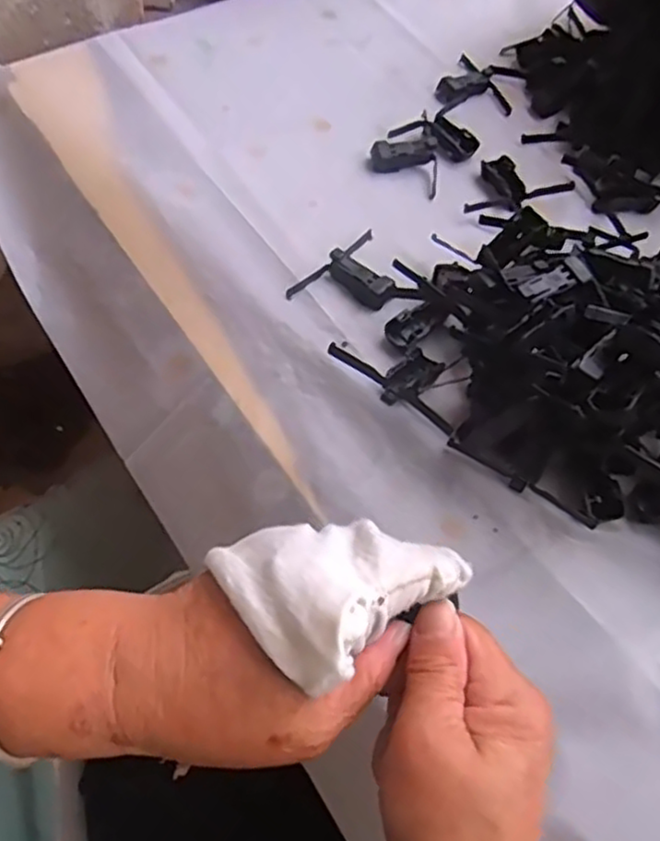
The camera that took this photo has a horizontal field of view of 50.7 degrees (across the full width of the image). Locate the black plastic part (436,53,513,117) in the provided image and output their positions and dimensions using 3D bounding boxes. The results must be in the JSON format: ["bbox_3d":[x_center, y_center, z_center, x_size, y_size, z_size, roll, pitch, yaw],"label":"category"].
[{"bbox_3d":[0.111,-0.285,0.589,0.071,0.011,0.089,-10,58,-12],"label":"black plastic part"}]

